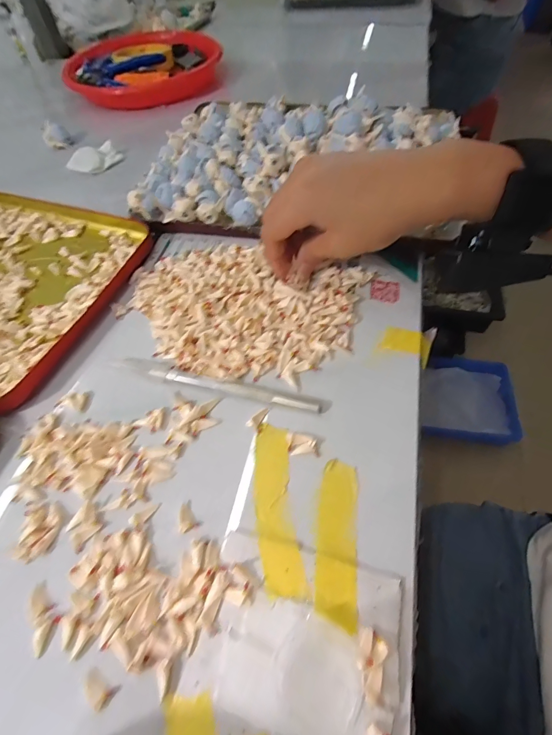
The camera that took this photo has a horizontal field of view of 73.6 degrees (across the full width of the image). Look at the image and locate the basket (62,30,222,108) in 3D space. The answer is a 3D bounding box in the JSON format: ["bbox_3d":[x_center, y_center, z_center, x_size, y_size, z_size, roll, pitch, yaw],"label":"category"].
[{"bbox_3d":[-0.184,-0.429,0.533,0.207,0.040,0.182,-5,56,1],"label":"basket"}]

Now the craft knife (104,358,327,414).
[{"bbox_3d":[-0.043,0.010,0.245,0.146,0.006,0.012,13,58,13],"label":"craft knife"}]

